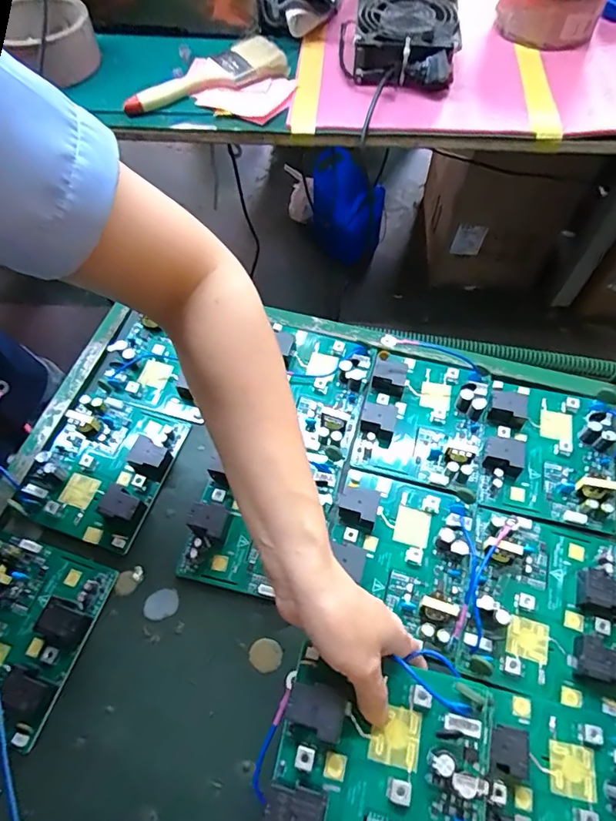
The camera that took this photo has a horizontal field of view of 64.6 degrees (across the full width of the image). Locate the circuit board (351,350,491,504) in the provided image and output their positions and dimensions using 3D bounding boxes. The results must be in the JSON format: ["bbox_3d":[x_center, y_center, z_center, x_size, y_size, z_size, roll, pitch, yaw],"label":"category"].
[{"bbox_3d":[0.109,0.005,0.464,0.111,0.026,0.134,15,61,12],"label":"circuit board"}]

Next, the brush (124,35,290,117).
[{"bbox_3d":[-0.125,-0.398,0.588,0.193,0.030,0.075,-25,63,-12],"label":"brush"}]

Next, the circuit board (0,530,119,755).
[{"bbox_3d":[-0.232,0.172,0.380,0.112,0.031,0.131,15,61,12],"label":"circuit board"}]

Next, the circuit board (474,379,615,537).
[{"bbox_3d":[0.223,0.034,0.442,0.119,0.020,0.130,13,61,11],"label":"circuit board"}]

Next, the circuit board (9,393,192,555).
[{"bbox_3d":[-0.187,0.050,0.446,0.110,0.030,0.128,14,61,12],"label":"circuit board"}]

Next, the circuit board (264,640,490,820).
[{"bbox_3d":[0.038,0.209,0.266,0.114,0.025,0.127,10,61,10],"label":"circuit board"}]

